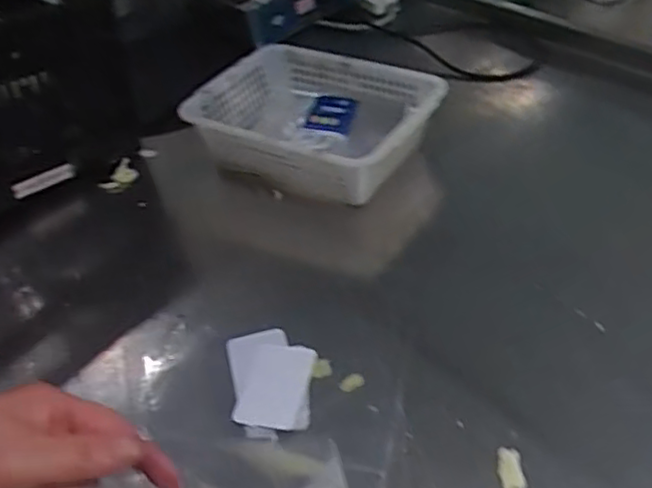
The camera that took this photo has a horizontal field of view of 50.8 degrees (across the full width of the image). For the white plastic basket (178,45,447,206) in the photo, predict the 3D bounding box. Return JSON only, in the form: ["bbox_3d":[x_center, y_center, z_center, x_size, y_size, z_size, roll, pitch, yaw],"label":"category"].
[{"bbox_3d":[-0.012,-0.164,0.953,0.311,0.091,0.235,15,46,22],"label":"white plastic basket"}]

